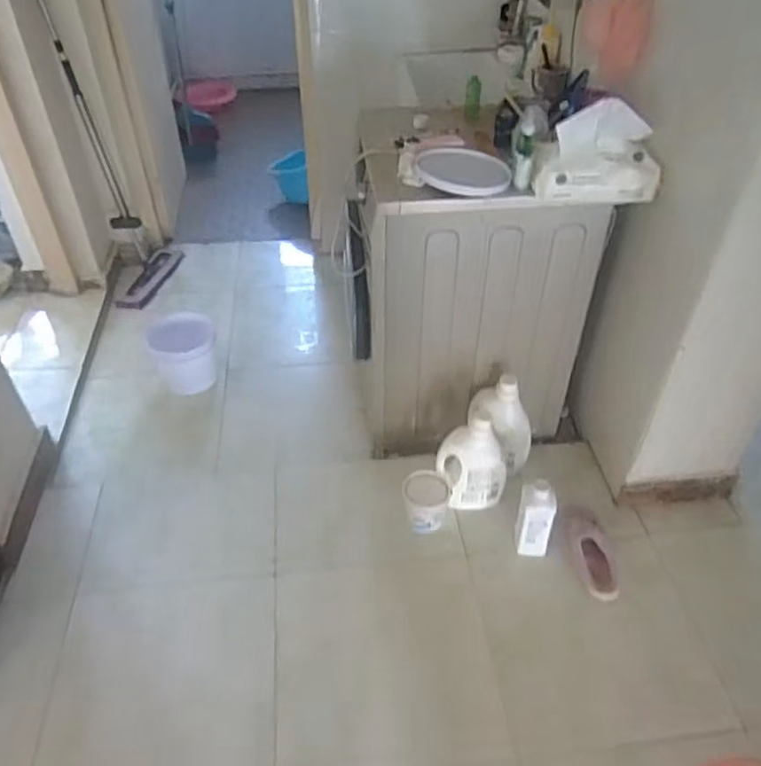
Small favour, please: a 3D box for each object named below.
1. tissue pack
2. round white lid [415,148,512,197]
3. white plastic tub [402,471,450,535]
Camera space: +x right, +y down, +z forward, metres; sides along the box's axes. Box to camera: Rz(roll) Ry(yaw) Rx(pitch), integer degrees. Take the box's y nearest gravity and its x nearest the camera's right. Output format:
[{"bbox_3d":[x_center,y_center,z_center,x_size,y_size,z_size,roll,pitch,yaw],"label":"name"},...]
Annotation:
[{"bbox_3d":[0.467,-0.486,1.397,0.257,0.199,0.095,-5,43,-5],"label":"tissue pack"},{"bbox_3d":[0.191,-0.495,1.537,0.205,0.027,0.205,0,43,0],"label":"round white lid"},{"bbox_3d":[0.120,0.319,1.728,0.119,0.159,0.115,0,43,0],"label":"white plastic tub"}]

